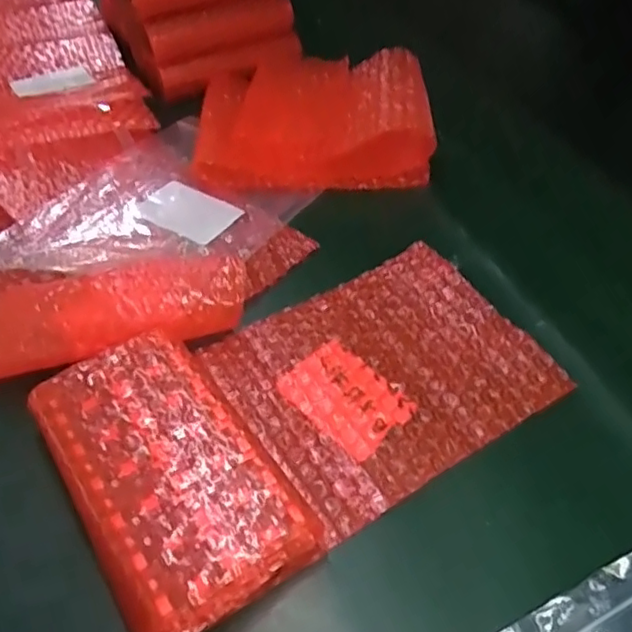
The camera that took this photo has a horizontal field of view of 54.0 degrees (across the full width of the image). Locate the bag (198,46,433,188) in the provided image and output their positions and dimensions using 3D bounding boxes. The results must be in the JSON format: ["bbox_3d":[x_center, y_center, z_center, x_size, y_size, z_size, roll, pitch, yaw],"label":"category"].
[{"bbox_3d":[-0.003,-0.176,0.531,0.188,0.049,0.172,2,45,-2],"label":"bag"}]

